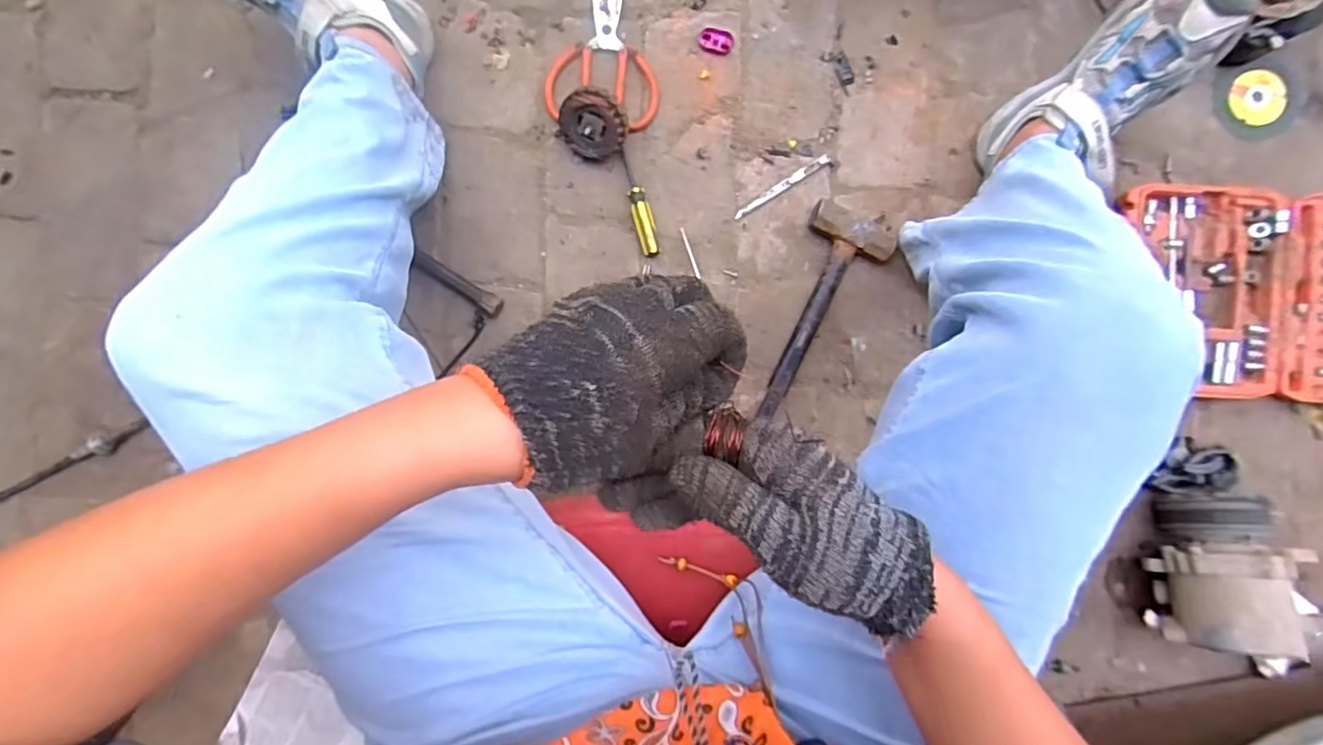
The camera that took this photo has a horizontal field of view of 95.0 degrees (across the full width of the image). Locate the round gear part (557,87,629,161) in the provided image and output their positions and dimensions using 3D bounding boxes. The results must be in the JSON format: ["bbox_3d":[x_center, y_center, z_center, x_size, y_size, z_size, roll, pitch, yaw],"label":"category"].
[{"bbox_3d":[-0.078,-0.287,0.695,0.074,0.026,0.077,28,129,-16],"label":"round gear part"}]

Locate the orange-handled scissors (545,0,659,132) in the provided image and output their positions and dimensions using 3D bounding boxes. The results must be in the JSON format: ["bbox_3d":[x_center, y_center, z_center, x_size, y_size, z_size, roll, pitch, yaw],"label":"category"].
[{"bbox_3d":[-0.064,-0.391,0.725,0.133,0.009,0.182,8,92,-2],"label":"orange-handled scissors"}]

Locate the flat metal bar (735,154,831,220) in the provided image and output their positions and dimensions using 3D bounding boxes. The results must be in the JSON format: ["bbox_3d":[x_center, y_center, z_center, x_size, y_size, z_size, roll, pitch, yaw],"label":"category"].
[{"bbox_3d":[0.147,-0.226,0.735,0.134,0.007,0.012,-32,87,3],"label":"flat metal bar"}]

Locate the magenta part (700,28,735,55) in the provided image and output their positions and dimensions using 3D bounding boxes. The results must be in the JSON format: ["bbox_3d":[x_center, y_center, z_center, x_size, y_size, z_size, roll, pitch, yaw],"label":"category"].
[{"bbox_3d":[0.067,-0.403,0.734,0.041,0.005,0.027,8,92,-2],"label":"magenta part"}]

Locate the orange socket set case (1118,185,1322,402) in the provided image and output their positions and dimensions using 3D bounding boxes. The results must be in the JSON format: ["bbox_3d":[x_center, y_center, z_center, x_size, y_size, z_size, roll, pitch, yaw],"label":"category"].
[{"bbox_3d":[0.764,-0.093,0.748,0.402,0.064,0.258,2,92,-2],"label":"orange socket set case"}]

